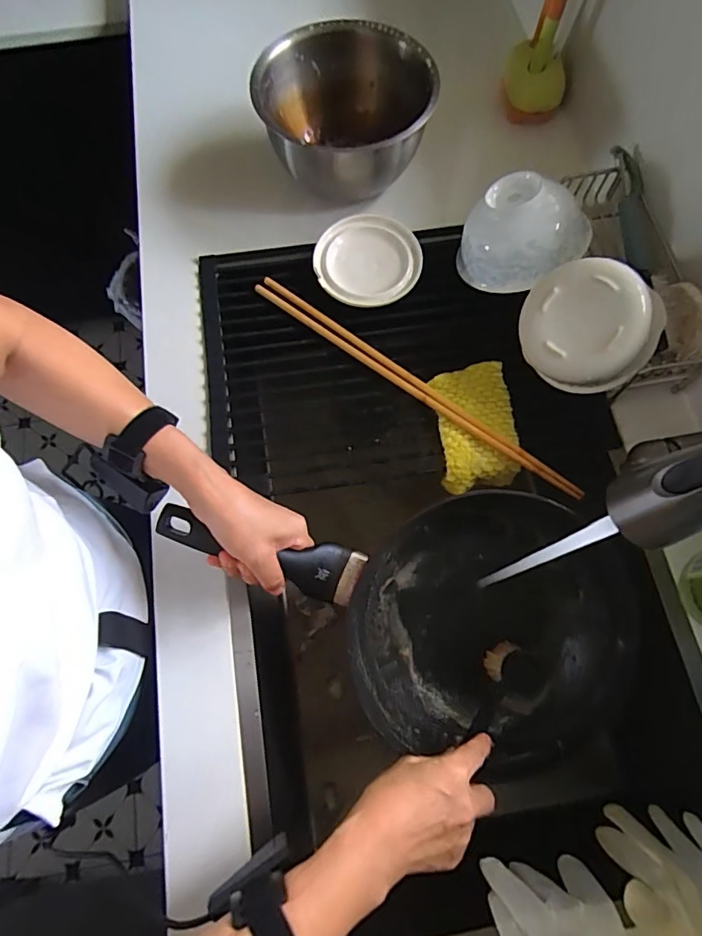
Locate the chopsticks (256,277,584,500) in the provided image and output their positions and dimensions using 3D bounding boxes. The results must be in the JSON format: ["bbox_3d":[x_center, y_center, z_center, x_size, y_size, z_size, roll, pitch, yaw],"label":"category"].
[{"bbox_3d":[0.063,-0.101,0.560,0.429,0.016,0.023,36,74,13],"label":"chopsticks"}]

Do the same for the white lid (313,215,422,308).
[{"bbox_3d":[0.022,-0.249,0.596,0.116,0.022,0.122,1,76,-3],"label":"white lid"}]

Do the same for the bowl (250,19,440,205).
[{"bbox_3d":[-0.003,-0.436,0.627,0.201,0.127,0.220,0,71,0],"label":"bowl"}]

